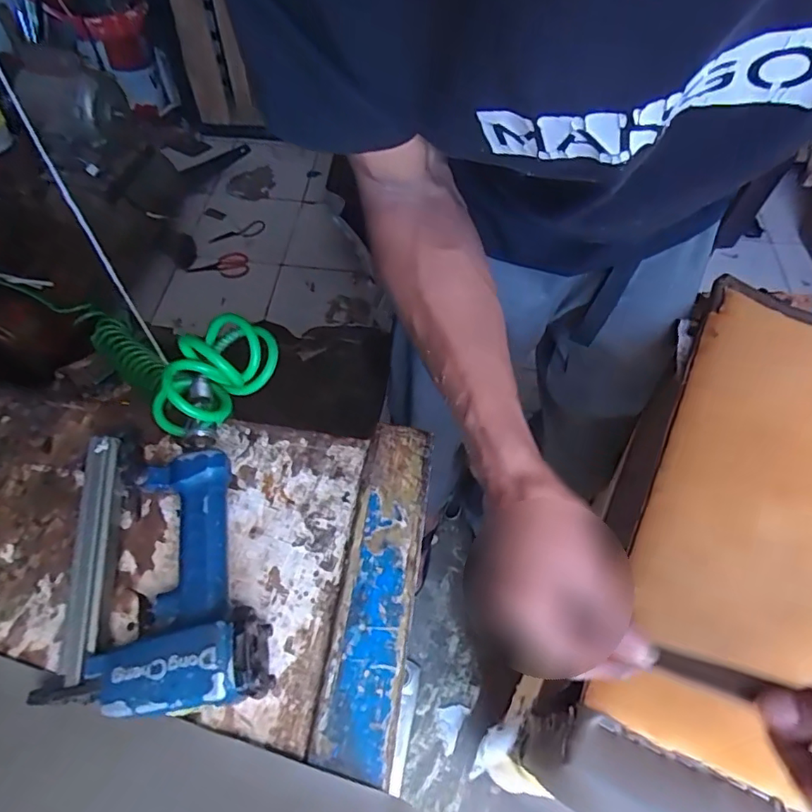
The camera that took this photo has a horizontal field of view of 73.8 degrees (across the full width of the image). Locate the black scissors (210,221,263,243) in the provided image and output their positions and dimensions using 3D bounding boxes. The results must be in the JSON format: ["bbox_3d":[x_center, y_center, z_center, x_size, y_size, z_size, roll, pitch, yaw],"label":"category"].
[{"bbox_3d":[-0.527,-0.540,1.692,0.178,0.006,0.054,-28,62,-19],"label":"black scissors"}]

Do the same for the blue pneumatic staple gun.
[{"bbox_3d":[-0.170,0.107,0.375,0.138,0.045,0.204,-10,57,-9],"label":"blue pneumatic staple gun"}]

